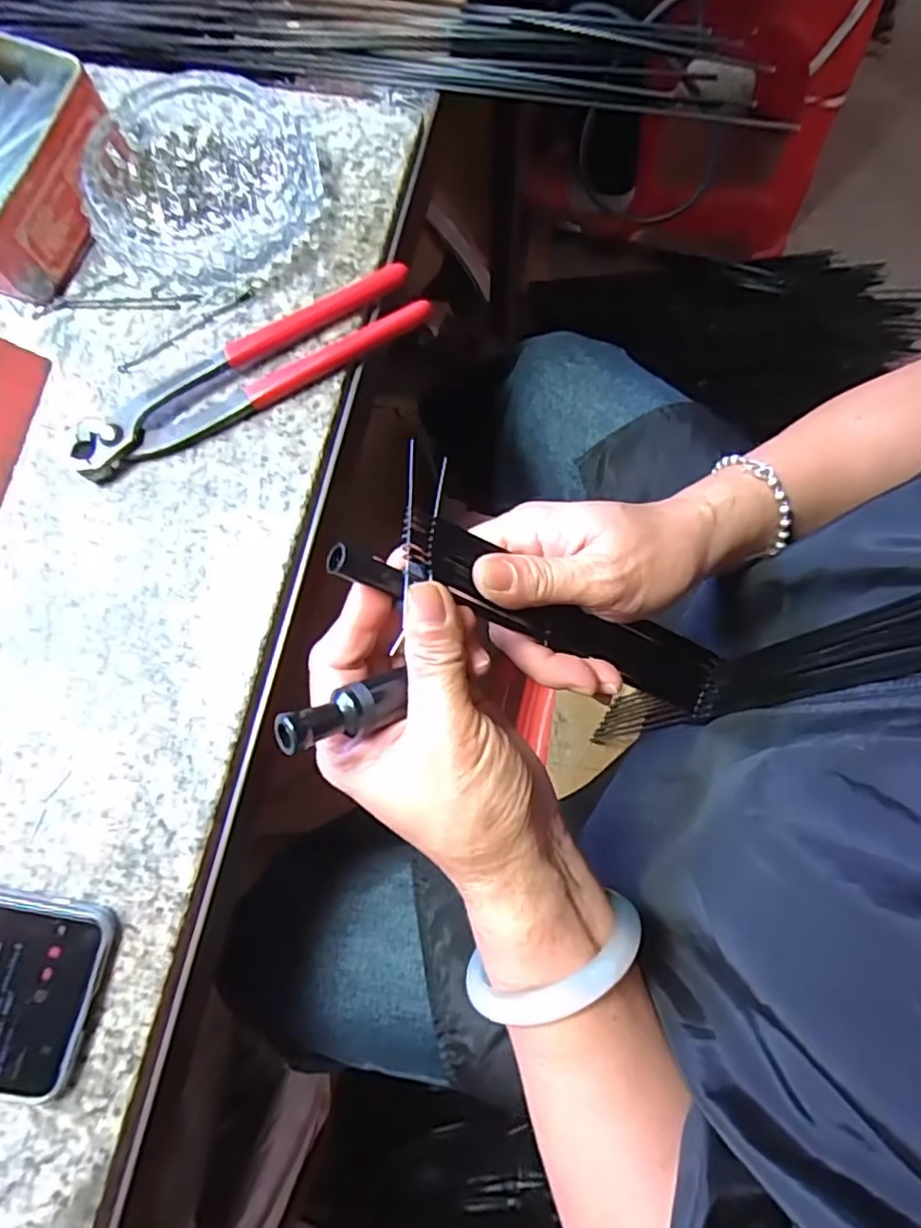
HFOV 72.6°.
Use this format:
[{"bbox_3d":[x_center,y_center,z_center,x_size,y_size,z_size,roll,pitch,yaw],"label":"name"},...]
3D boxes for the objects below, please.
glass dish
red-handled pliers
[{"bbox_3d":[-0.140,-0.234,0.344,0.118,0.027,0.118,0,77,1],"label":"glass dish"},{"bbox_3d":[-0.112,-0.131,0.331,0.193,0.017,0.047,-25,78,-4],"label":"red-handled pliers"}]

